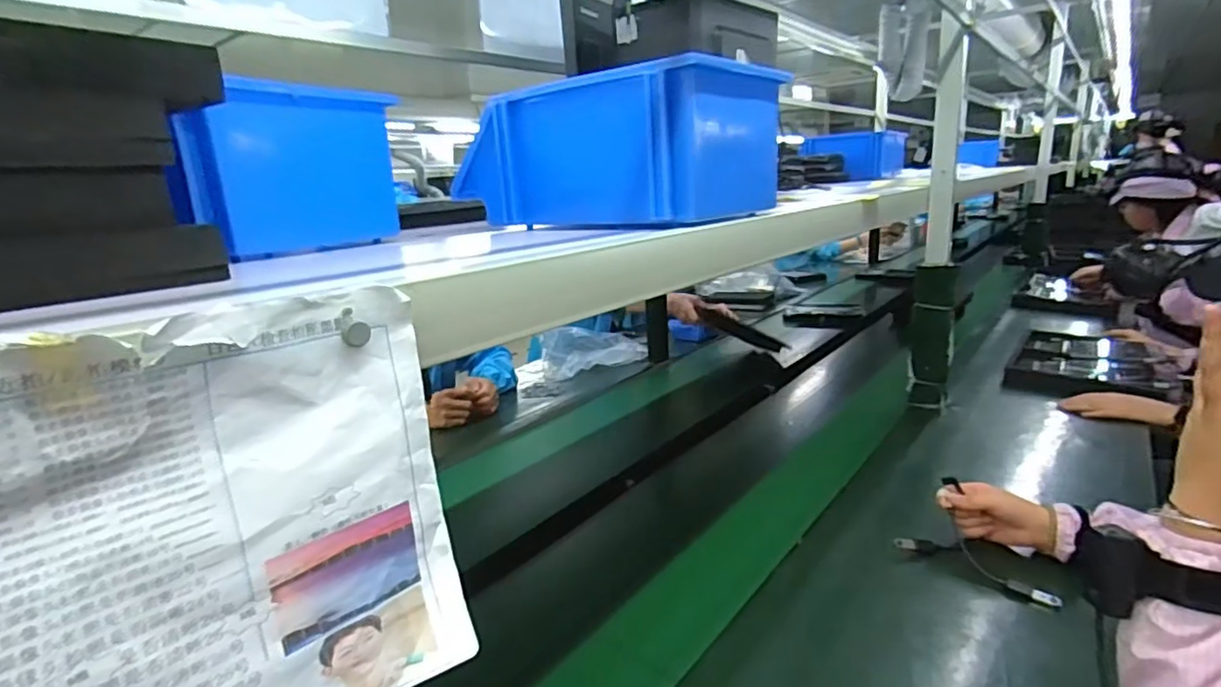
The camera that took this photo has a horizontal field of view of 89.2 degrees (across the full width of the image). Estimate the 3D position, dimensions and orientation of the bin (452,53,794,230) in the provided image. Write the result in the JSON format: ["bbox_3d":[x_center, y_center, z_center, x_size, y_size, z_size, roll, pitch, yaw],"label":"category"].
[{"bbox_3d":[-0.007,-0.206,0.676,0.344,0.136,0.174,8,19,35],"label":"bin"}]

